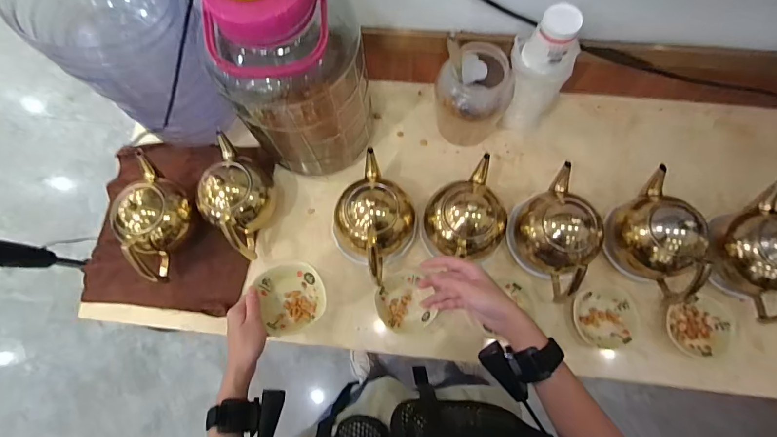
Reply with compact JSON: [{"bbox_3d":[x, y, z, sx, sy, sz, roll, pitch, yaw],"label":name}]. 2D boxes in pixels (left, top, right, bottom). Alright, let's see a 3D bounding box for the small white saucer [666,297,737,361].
[{"bbox_3d":[0.502,0.177,0.625,0.109,0.018,0.090,-3,75,1],"label":"small white saucer"}]

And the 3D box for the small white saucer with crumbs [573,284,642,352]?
[{"bbox_3d":[0.358,0.164,0.641,0.100,0.025,0.096,-1,75,2],"label":"small white saucer with crumbs"}]

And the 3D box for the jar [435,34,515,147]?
[{"bbox_3d":[0.139,-0.222,0.687,0.110,0.165,0.120,-1,75,2],"label":"jar"}]

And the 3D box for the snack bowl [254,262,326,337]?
[{"bbox_3d":[-0.137,0.109,0.559,0.085,0.032,0.101,-21,75,-4],"label":"snack bowl"}]

